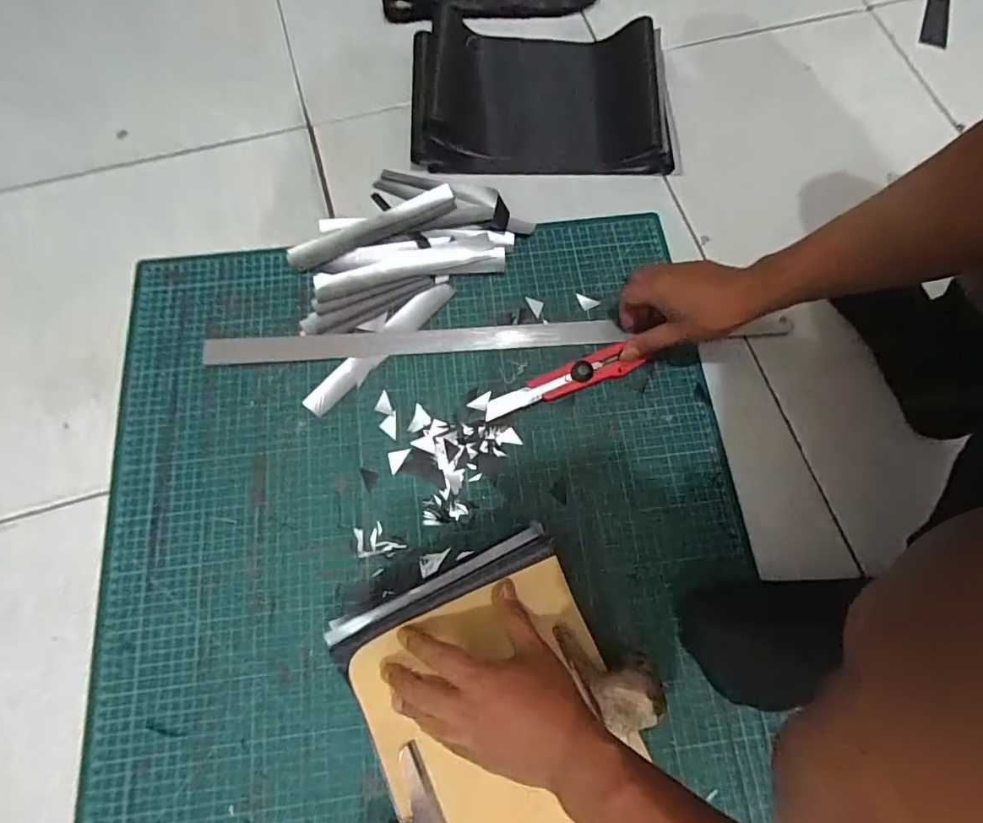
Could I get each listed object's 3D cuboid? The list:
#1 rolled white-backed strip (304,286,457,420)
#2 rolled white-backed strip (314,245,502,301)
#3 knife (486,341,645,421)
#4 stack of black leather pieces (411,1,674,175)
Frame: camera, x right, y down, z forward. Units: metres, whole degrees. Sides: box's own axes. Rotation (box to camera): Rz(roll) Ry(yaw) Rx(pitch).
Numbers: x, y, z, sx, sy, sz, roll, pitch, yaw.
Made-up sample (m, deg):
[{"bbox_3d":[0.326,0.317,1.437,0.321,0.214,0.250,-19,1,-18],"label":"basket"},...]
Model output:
[{"bbox_3d":[-0.116,-0.071,0.540,0.027,0.008,0.196,41,76,12],"label":"rolled white-backed strip"},{"bbox_3d":[-0.090,-0.158,0.563,0.209,0.013,0.036,-9,72,-4],"label":"rolled white-backed strip"},{"bbox_3d":[0.070,-0.032,0.523,0.160,0.015,0.033,-21,74,-7],"label":"knife"},{"bbox_3d":[0.064,-0.411,0.643,0.324,0.033,0.254,1,72,0],"label":"stack of black leather pieces"}]

